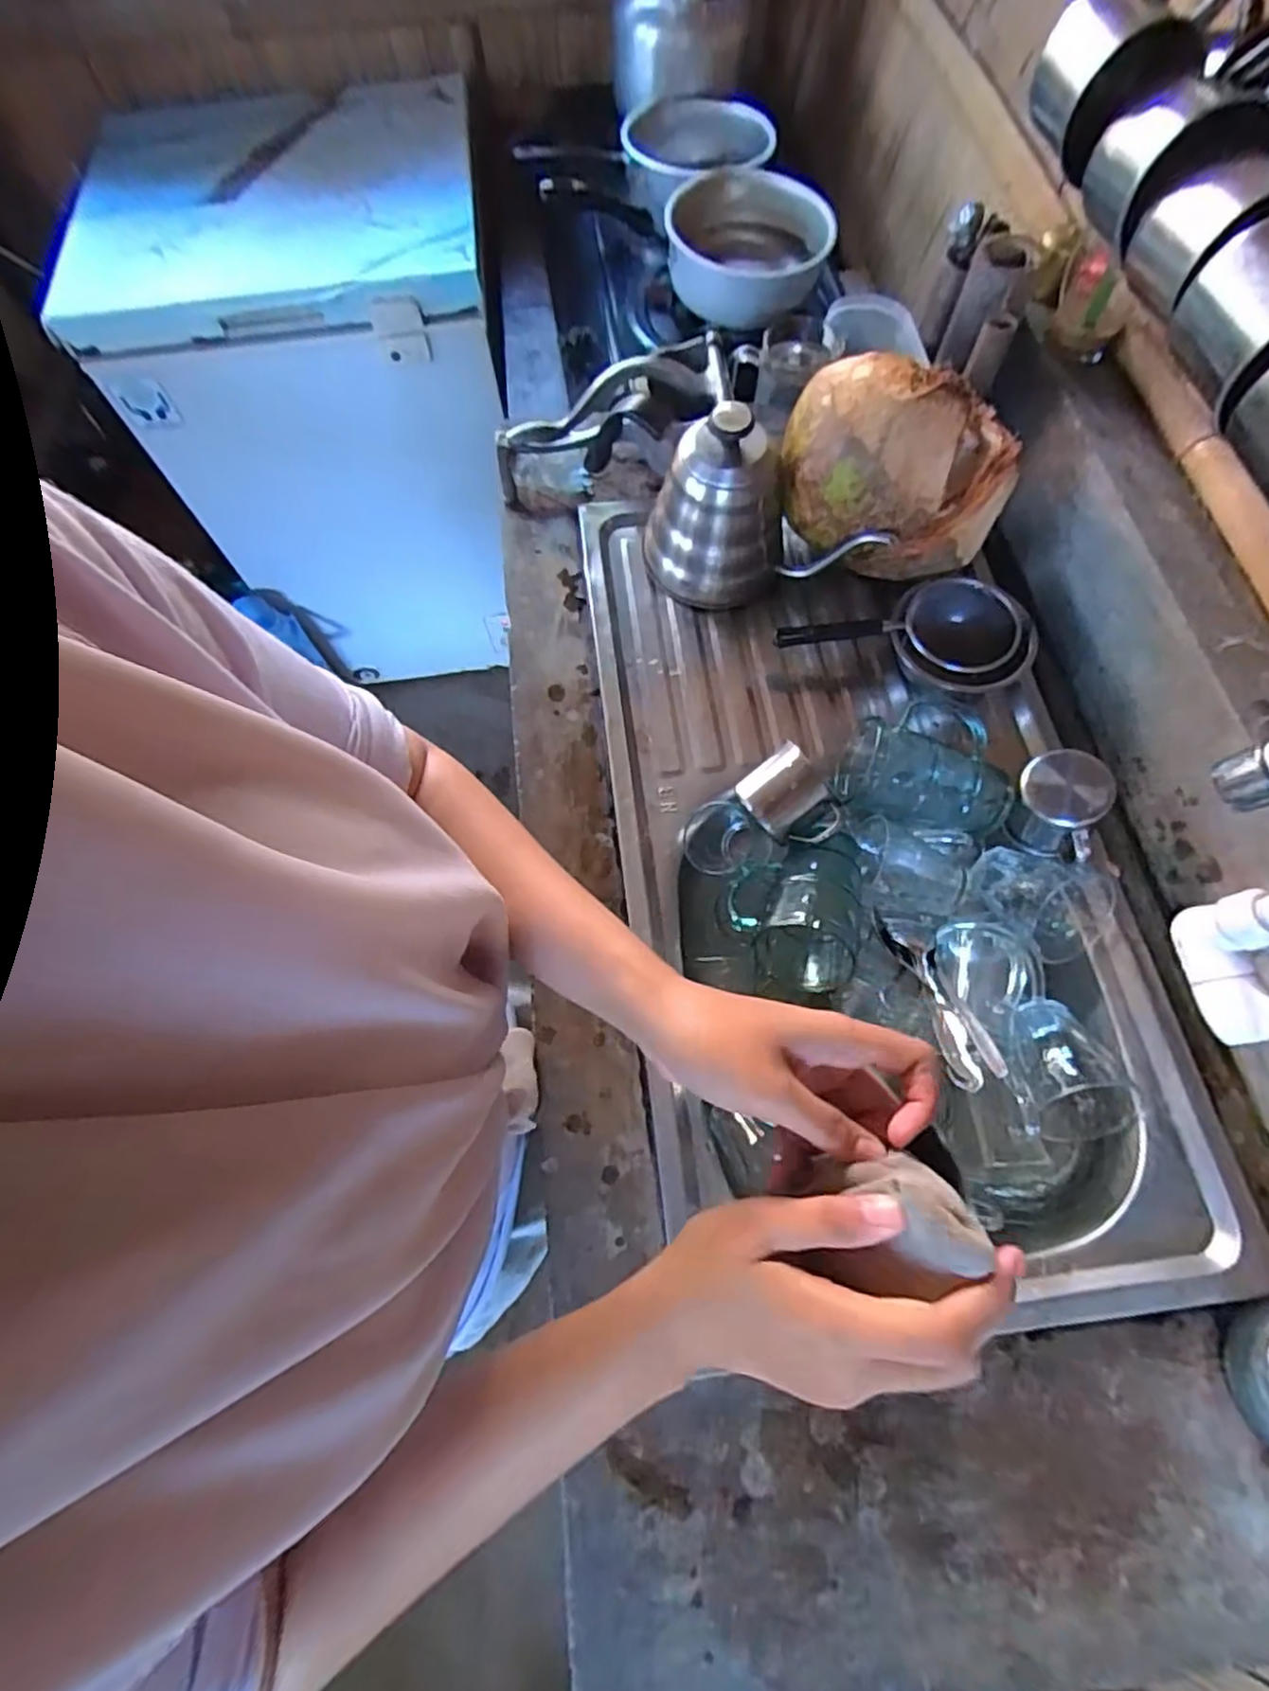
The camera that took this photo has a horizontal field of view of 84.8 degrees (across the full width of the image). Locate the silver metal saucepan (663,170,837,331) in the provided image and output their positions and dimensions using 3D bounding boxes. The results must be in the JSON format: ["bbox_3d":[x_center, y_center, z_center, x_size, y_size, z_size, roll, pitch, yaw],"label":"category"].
[{"bbox_3d":[0.134,-0.717,0.844,0.190,0.083,0.183,5,68,3],"label":"silver metal saucepan"}]

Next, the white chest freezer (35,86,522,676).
[{"bbox_3d":[-0.536,-0.851,1.384,0.600,0.749,0.589,-6,68,-1],"label":"white chest freezer"}]

